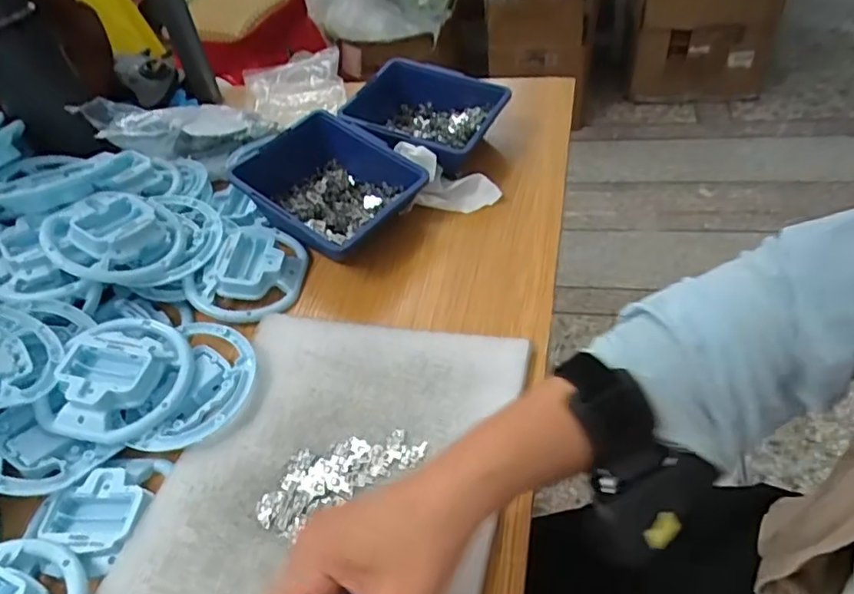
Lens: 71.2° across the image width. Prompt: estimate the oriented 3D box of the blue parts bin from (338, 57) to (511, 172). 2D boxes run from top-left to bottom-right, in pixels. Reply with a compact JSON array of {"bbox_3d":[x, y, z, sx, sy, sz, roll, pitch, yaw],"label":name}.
[{"bbox_3d":[-0.002,-0.173,0.599,0.145,0.069,0.122,18,52,23],"label":"blue parts bin"}]

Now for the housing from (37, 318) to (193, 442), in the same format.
[{"bbox_3d":[-0.221,0.051,0.426,0.092,0.022,0.099,-1,47,1],"label":"housing"}]

